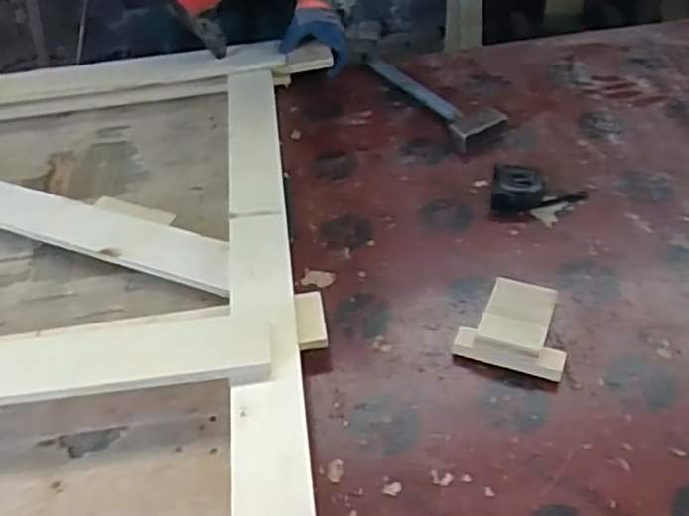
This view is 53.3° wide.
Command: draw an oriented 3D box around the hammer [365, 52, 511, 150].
[{"bbox_3d":[0.130,-0.271,1.090,0.084,0.037,0.320,-24,48,-18],"label":"hammer"}]

